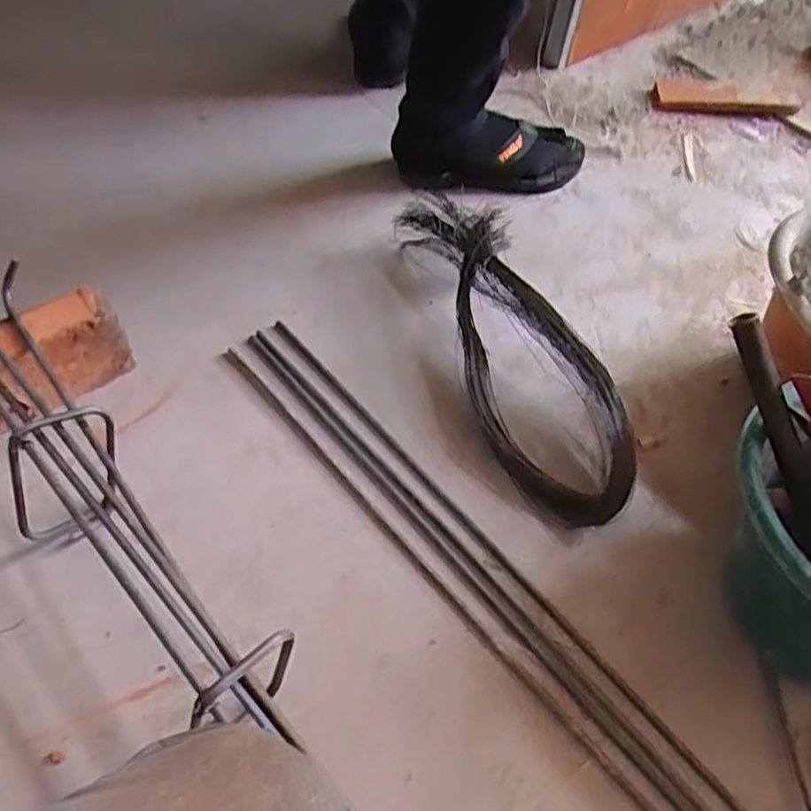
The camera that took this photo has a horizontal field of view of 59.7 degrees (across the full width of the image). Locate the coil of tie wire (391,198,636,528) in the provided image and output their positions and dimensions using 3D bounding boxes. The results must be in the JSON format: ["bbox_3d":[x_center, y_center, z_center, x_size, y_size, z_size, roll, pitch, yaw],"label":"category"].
[{"bbox_3d":[0.132,-0.080,0.843,0.157,0.087,0.469,-12,56,-11],"label":"coil of tie wire"}]

